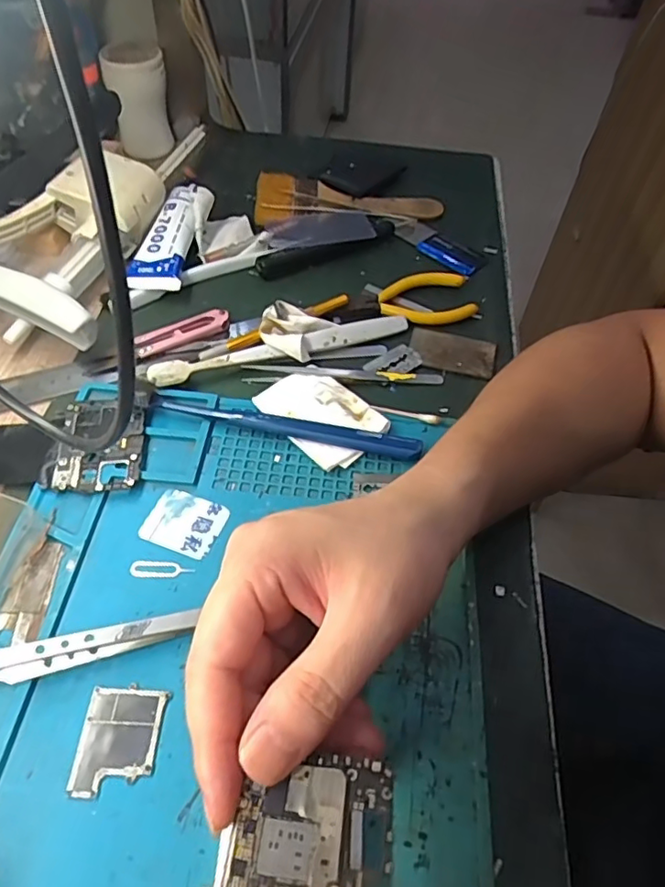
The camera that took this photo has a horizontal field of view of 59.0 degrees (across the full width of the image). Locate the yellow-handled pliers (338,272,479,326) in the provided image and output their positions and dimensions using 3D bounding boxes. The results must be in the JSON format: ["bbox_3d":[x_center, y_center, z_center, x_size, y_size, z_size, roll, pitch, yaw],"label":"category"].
[{"bbox_3d":[0.056,-0.109,0.445,0.100,0.010,0.050,-6,54,-9],"label":"yellow-handled pliers"}]

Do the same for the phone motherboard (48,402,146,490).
[{"bbox_3d":[-0.138,0.000,0.350,0.049,0.007,0.065,-1,53,-6],"label":"phone motherboard"}]

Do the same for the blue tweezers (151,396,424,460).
[{"bbox_3d":[-0.029,-0.011,0.361,0.165,0.013,0.012,12,53,4],"label":"blue tweezers"}]

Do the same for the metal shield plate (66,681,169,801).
[{"bbox_3d":[-0.094,0.130,0.258,0.034,0.004,0.044,7,53,0],"label":"metal shield plate"}]

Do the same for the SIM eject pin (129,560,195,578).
[{"bbox_3d":[-0.089,0.065,0.309,0.033,0.004,0.010,2,53,-4],"label":"SIM eject pin"}]

